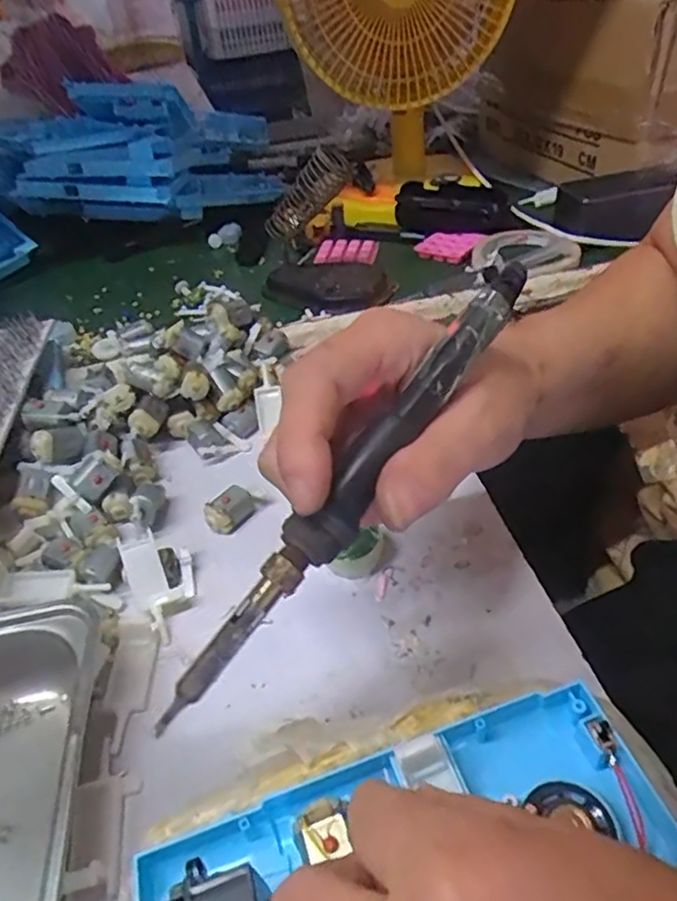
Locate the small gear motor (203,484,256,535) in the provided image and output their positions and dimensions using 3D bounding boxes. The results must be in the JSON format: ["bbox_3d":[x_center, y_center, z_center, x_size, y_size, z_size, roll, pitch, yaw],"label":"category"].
[{"bbox_3d":[-0.063,0.034,0.362,0.017,0.014,0.028,28,50,32],"label":"small gear motor"}]

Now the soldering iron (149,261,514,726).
[{"bbox_3d":[0.006,0.006,0.200,0.017,0.016,0.183,29,73,33],"label":"soldering iron"}]

